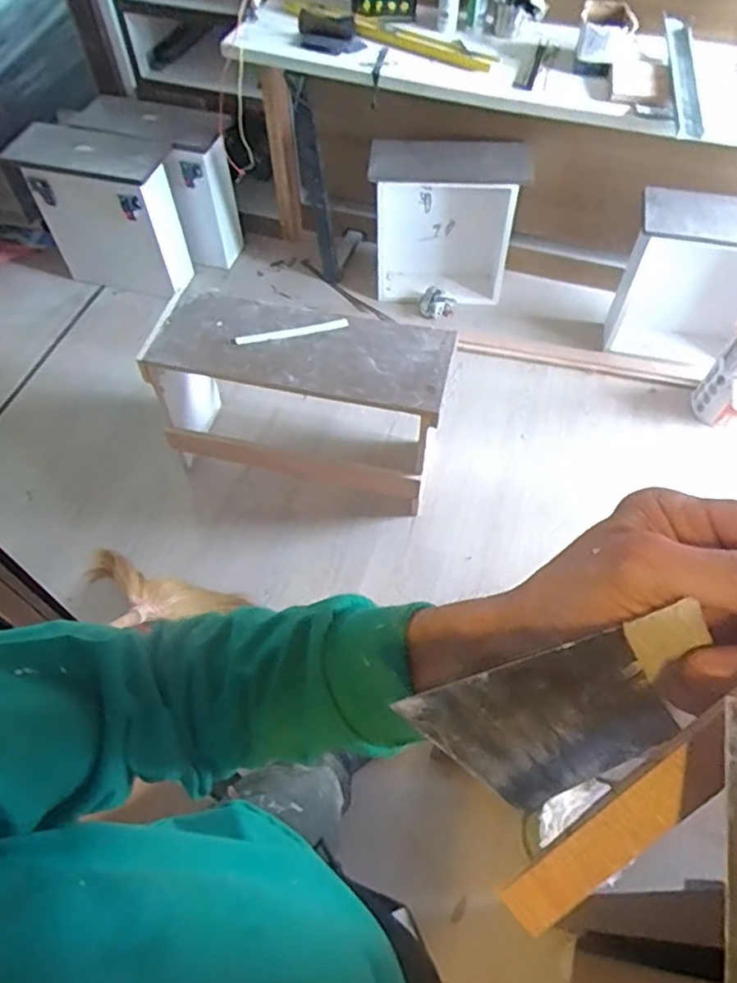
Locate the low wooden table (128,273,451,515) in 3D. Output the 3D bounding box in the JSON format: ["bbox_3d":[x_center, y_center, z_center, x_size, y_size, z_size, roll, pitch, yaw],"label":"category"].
[{"bbox_3d":[-0.159,-0.227,1.627,0.696,0.413,0.288,11,58,8],"label":"low wooden table"}]

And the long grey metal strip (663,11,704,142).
[{"bbox_3d":[0.695,-0.925,1.411,0.063,0.015,0.445,13,63,-12],"label":"long grey metal strip"}]

